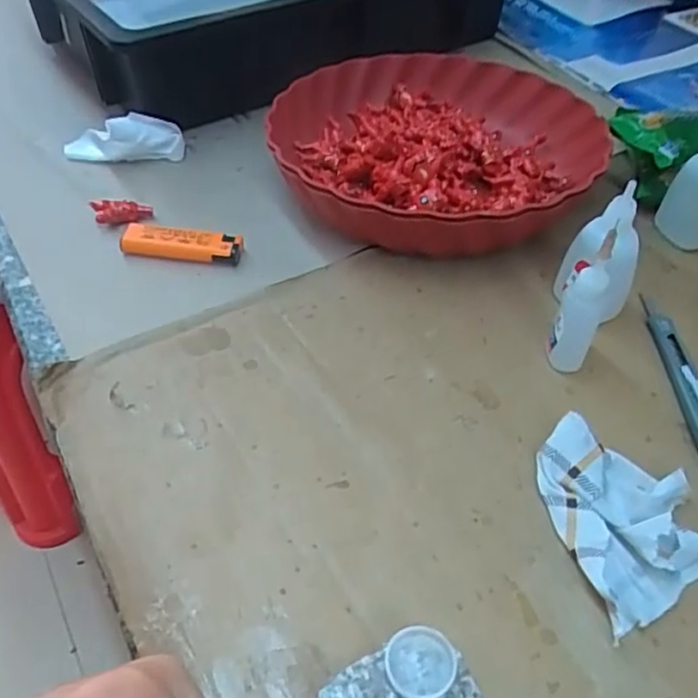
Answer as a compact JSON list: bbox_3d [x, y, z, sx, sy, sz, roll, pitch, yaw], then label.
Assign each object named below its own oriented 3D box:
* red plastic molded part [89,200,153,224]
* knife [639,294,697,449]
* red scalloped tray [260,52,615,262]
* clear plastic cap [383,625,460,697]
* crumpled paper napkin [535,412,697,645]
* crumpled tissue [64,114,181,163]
[{"bbox_3d":[-0.163,-0.099,0.474,0.042,0.017,0.010,0,47,-2],"label":"red plastic molded part"},{"bbox_3d":[0.194,0.018,0.377,0.017,0.009,0.130,3,47,0],"label":"knife"},{"bbox_3d":[0.058,-0.155,0.500,0.235,0.049,0.249,29,52,22],"label":"red scalloped tray"},{"bbox_3d":[0.028,0.123,0.257,0.028,0.004,0.026,-1,54,2],"label":"clear plastic cap"},{"bbox_3d":[0.134,0.079,0.319,0.068,0.018,0.098,-9,48,-10],"label":"crumpled paper napkin"},{"bbox_3d":[-0.183,-0.167,0.526,0.097,0.038,0.029,-2,47,-4],"label":"crumpled tissue"}]

